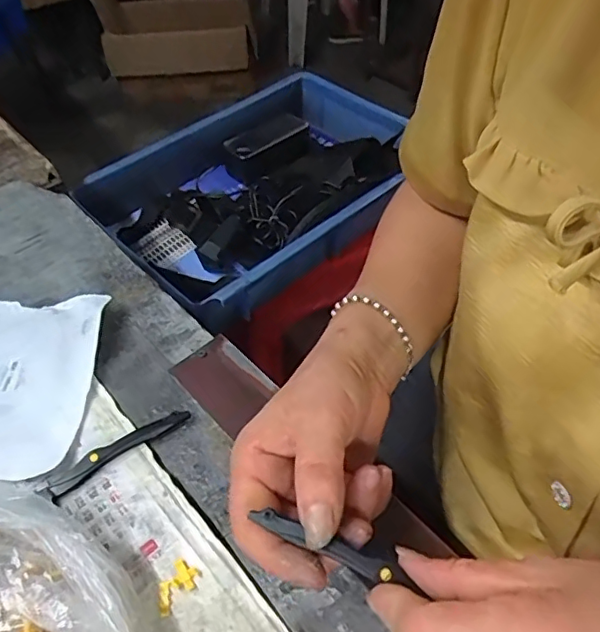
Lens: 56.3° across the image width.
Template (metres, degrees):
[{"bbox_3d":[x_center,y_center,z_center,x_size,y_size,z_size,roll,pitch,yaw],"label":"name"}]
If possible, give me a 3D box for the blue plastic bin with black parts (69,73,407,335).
[{"bbox_3d":[-0.045,-0.174,0.748,0.411,0.081,0.283,-35,56,-25],"label":"blue plastic bin with black parts"}]

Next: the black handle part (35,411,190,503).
[{"bbox_3d":[-0.118,0.087,0.361,0.097,0.007,0.014,-30,54,-21],"label":"black handle part"}]

